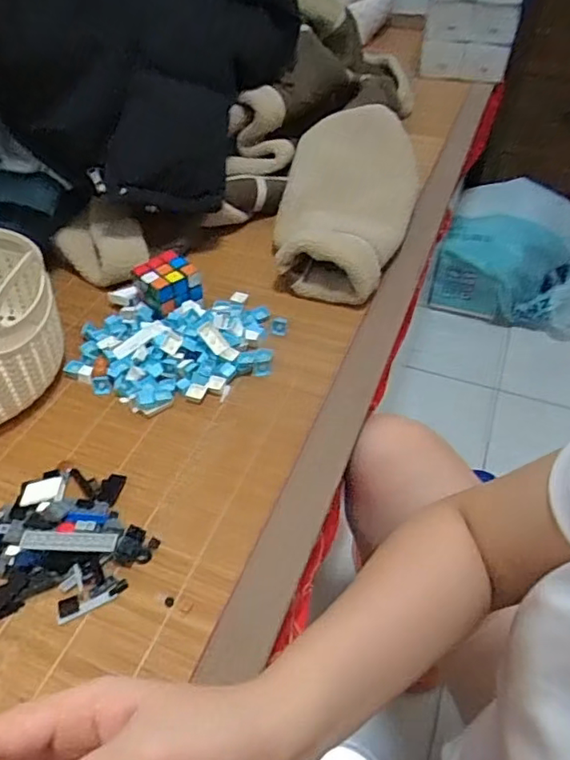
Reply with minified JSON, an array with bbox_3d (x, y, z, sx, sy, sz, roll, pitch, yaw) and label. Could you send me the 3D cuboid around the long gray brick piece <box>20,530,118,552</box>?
[{"bbox_3d":[-0.182,0.136,0.478,0.078,0.007,0.017,1,47,1],"label":"long gray brick piece"}]

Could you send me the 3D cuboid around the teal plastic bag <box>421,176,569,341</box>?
[{"bbox_3d":[0.597,-0.303,1.378,0.431,0.193,0.323,13,48,12],"label":"teal plastic bag"}]

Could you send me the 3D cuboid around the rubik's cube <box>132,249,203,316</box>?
[{"bbox_3d":[-0.139,-0.111,0.686,0.063,0.060,0.064,-30,54,-25],"label":"rubik's cube"}]

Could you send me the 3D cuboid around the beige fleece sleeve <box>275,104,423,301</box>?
[{"bbox_3d":[0.090,-0.261,0.803,0.176,0.093,0.371,12,48,11],"label":"beige fleece sleeve"}]

